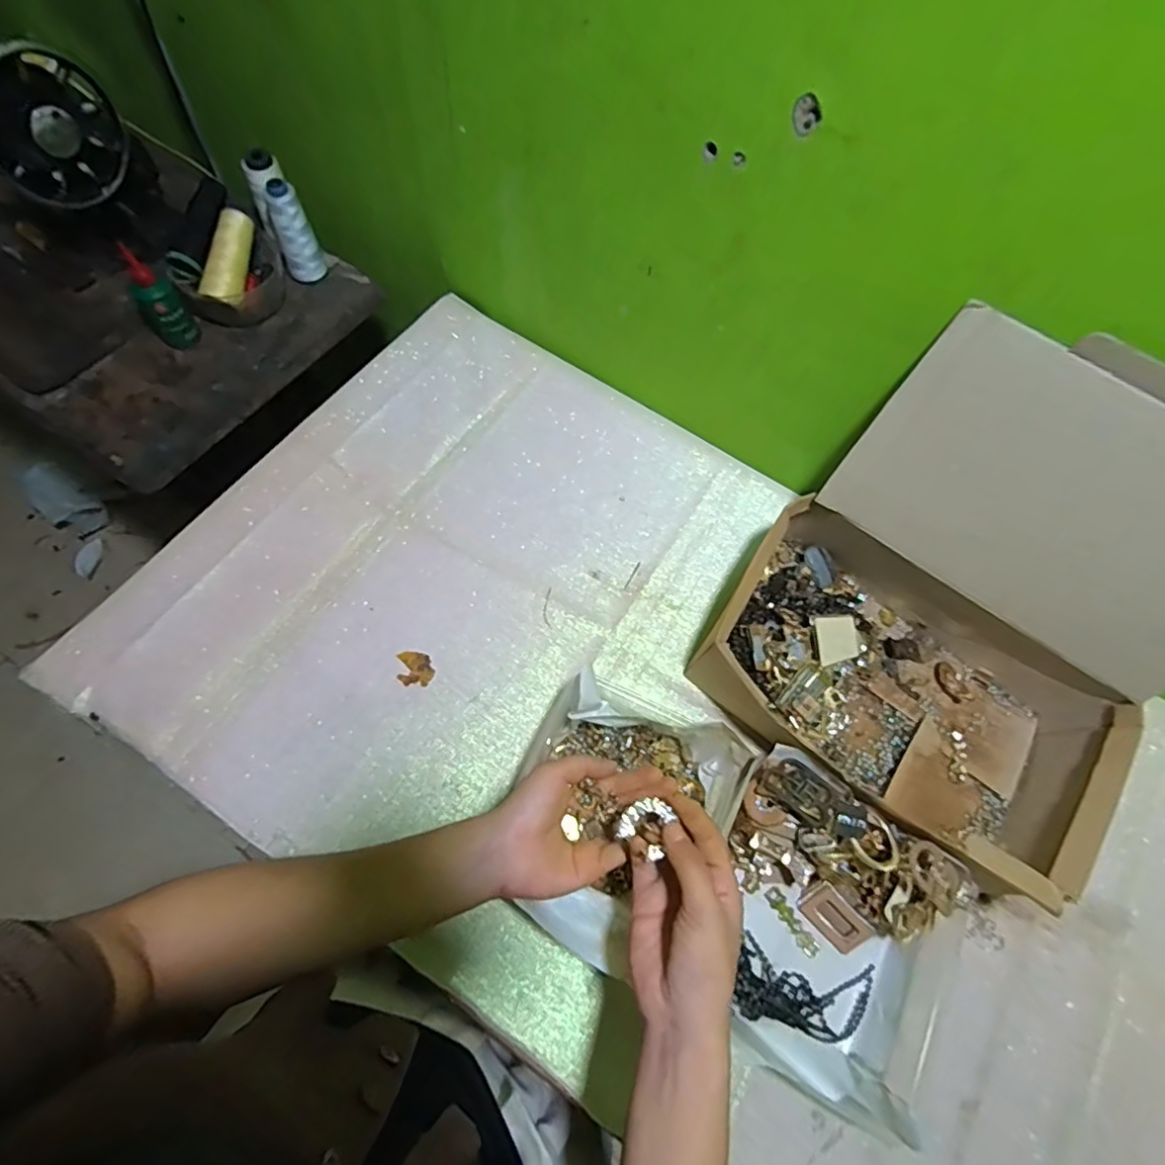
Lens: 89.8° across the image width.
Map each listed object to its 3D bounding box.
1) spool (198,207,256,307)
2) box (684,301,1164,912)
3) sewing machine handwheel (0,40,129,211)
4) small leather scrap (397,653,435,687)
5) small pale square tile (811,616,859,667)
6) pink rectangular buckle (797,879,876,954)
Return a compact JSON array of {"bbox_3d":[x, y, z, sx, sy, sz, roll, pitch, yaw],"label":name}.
[{"bbox_3d":[-0.413,-0.381,0.688,0.038,0.043,0.113,14,88,3],"label":"spool"},{"bbox_3d":[0.316,0.038,0.477,0.331,0.273,0.293,39,71,12],"label":"box"},{"bbox_3d":[-0.535,-0.454,0.593,0.033,0.135,0.131,41,69,12],"label":"sewing machine handwheel"},{"bbox_3d":[-0.164,0.085,0.575,0.035,0.005,0.032,2,67,-2],"label":"small leather scrap"},{"bbox_3d":[0.241,0.054,0.557,0.043,0.006,0.043,-15,83,2],"label":"small pale square tile"},{"bbox_3d":[0.216,0.287,0.502,0.038,0.011,0.050,-52,58,20],"label":"pink rectangular buckle"}]

